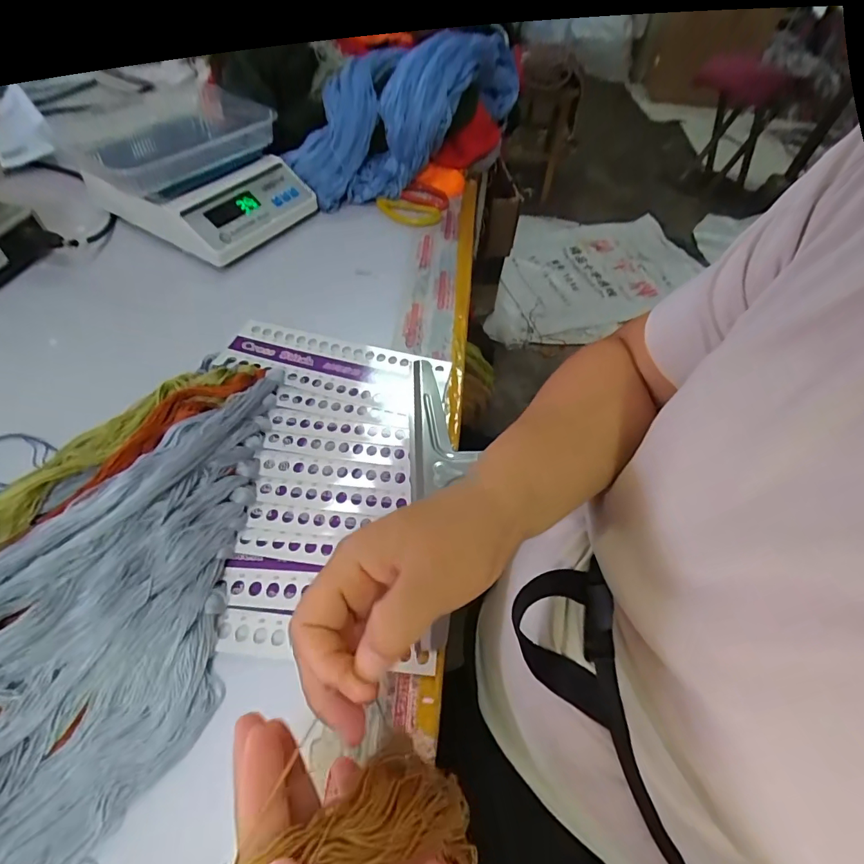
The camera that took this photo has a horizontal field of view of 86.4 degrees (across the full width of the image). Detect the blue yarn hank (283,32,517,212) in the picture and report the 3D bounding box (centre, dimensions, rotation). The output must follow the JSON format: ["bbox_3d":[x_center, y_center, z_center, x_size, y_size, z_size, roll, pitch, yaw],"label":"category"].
[{"bbox_3d":[-0.023,-0.489,0.690,0.388,0.160,0.094,-36,64,-7],"label":"blue yarn hank"}]

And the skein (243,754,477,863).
[{"bbox_3d":[-0.025,0.156,0.172,0.113,0.027,0.043,9,42,-49],"label":"skein"}]

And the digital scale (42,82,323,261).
[{"bbox_3d":[-0.338,-0.365,0.635,0.293,0.095,0.233,31,57,16],"label":"digital scale"}]

